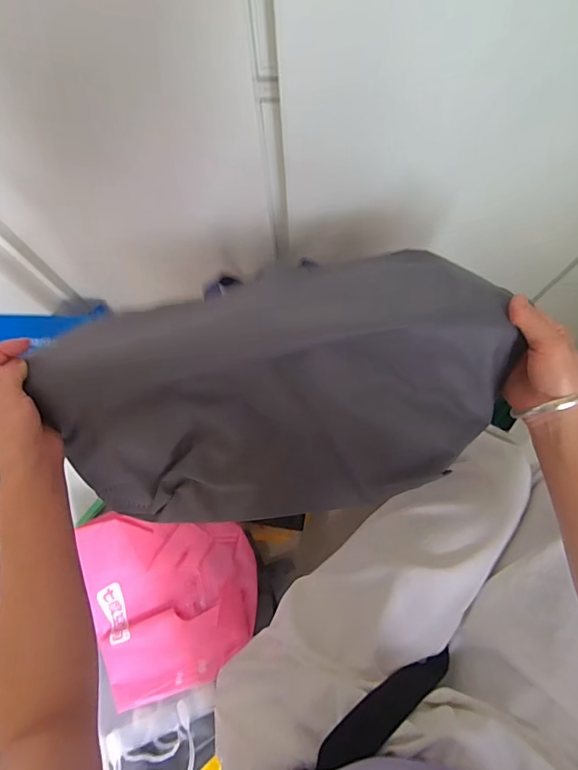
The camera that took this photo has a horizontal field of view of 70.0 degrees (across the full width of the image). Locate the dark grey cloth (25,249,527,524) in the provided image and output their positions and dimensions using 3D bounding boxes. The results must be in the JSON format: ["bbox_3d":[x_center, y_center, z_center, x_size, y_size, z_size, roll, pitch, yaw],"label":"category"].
[{"bbox_3d":[-0.013,0.009,0.379,0.381,0.143,0.204,-7,73,-1],"label":"dark grey cloth"}]

